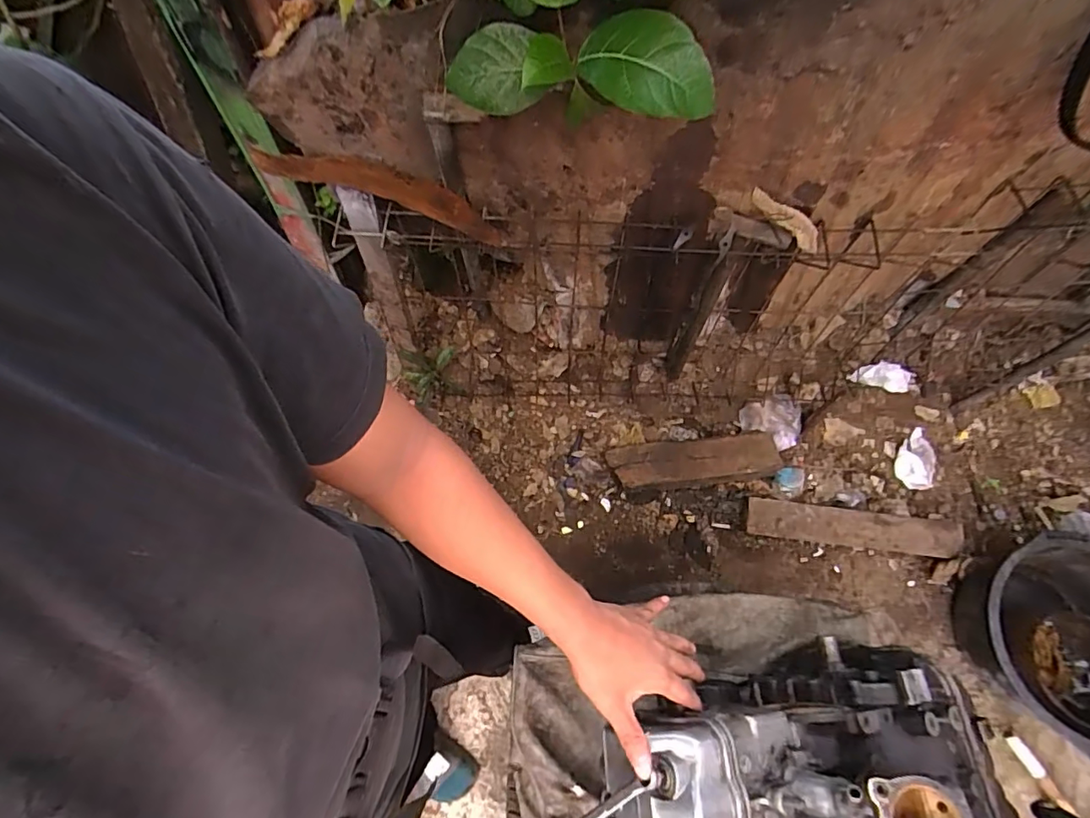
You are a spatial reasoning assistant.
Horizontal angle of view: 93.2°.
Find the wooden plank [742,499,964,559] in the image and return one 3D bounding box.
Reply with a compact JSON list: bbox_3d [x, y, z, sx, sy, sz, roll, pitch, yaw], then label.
[{"bbox_3d":[0.809,0.306,1.348,0.535,0.027,0.100,6,58,0],"label":"wooden plank"}]

